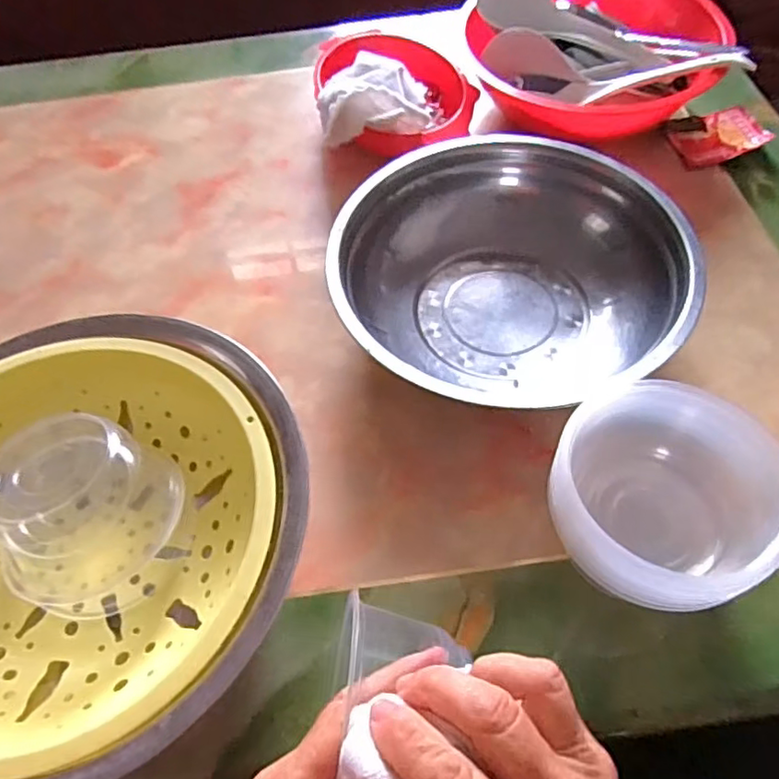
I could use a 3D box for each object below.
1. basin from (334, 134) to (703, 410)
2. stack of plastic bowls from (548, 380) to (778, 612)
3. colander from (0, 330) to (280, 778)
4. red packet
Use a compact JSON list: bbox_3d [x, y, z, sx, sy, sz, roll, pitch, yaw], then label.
[{"bbox_3d":[0.090,-0.081,0.456,0.256,0.079,0.242,-21,60,-9],"label":"basin"},{"bbox_3d":[0.150,0.067,0.345,0.099,0.102,0.112,-40,64,-19],"label":"stack of plastic bowls"},{"bbox_3d":[-0.193,0.086,0.369,0.254,0.076,0.237,-2,58,3],"label":"colander"},{"bbox_3d":[0.320,-0.247,0.586,0.080,0.020,0.066,-14,59,-5],"label":"red packet"}]

